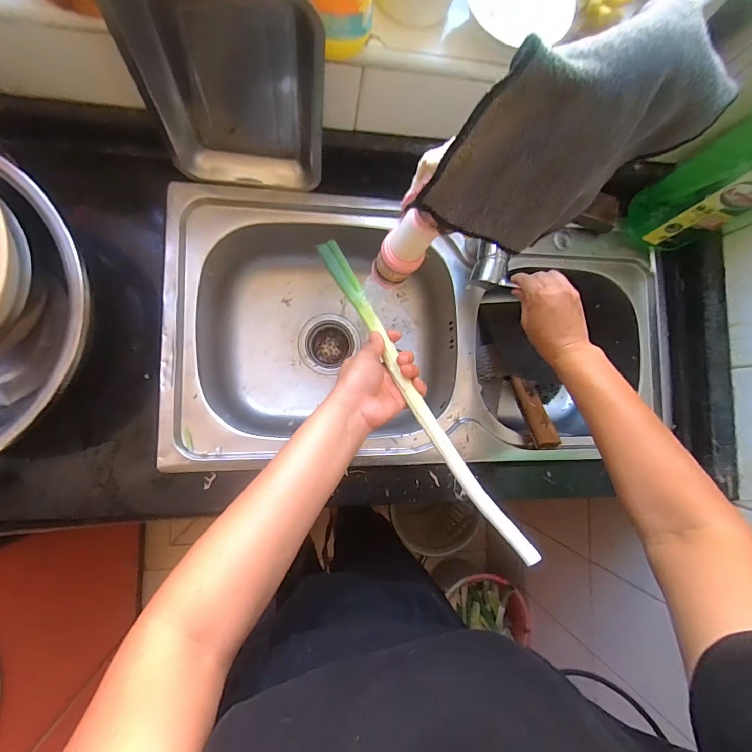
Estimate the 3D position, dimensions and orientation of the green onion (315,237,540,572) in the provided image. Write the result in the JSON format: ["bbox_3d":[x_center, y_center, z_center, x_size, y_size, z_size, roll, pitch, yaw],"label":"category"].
[{"bbox_3d":[0.039,0.006,0.433,0.030,0.015,0.422,-27,73,-10],"label":"green onion"}]

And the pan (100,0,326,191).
[{"bbox_3d":[-0.157,-0.310,0.437,0.193,0.223,0.081,2,86,-9],"label":"pan"}]

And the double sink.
[{"bbox_3d":[0.080,-0.059,0.657,0.748,0.186,0.392,0,87,-9],"label":"double sink"}]

